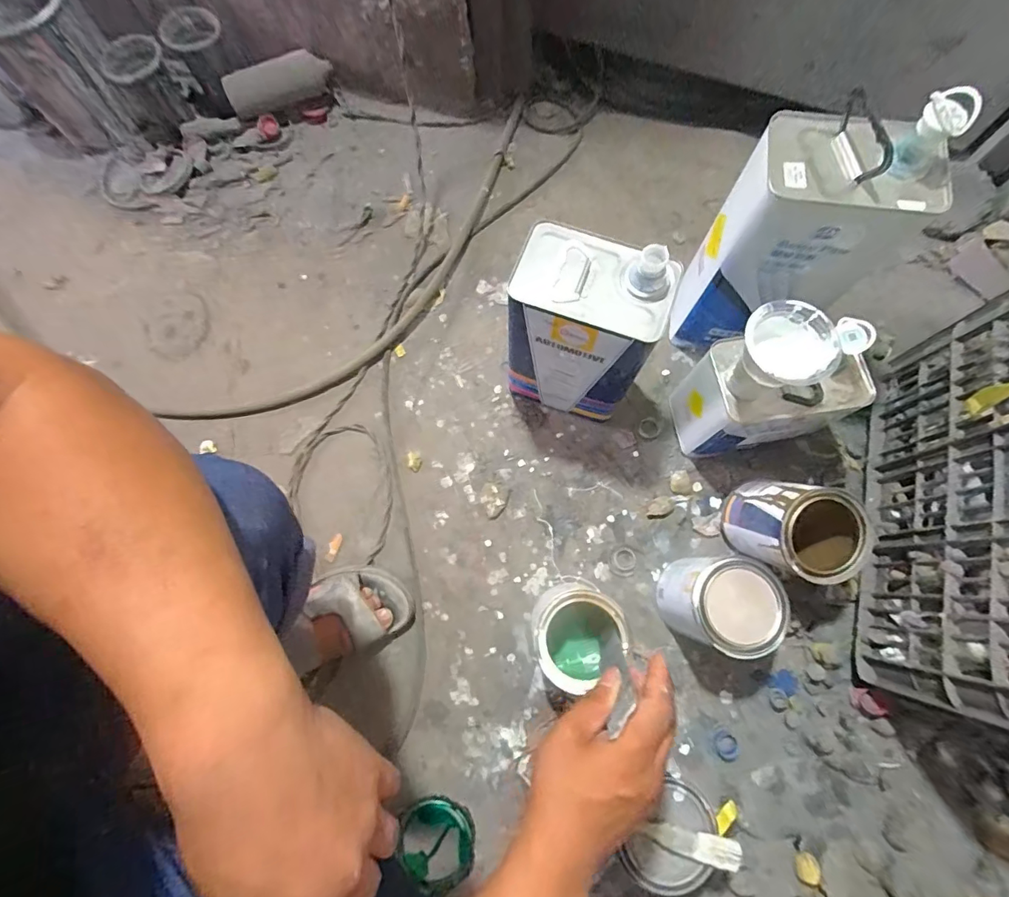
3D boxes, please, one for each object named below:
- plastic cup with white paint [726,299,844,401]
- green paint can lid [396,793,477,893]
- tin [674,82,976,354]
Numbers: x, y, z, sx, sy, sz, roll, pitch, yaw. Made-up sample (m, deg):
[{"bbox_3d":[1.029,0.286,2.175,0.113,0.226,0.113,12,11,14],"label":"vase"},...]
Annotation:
[{"bbox_3d":[0.291,-0.097,0.520,0.087,0.105,0.083,-9,74,-1],"label":"plastic cup with white paint"},{"bbox_3d":[-0.082,0.480,0.571,0.089,0.026,0.084,0,75,1],"label":"green paint can lid"},{"bbox_3d":[0.341,-0.247,0.572,0.165,0.334,0.104,6,75,3],"label":"tin"}]

